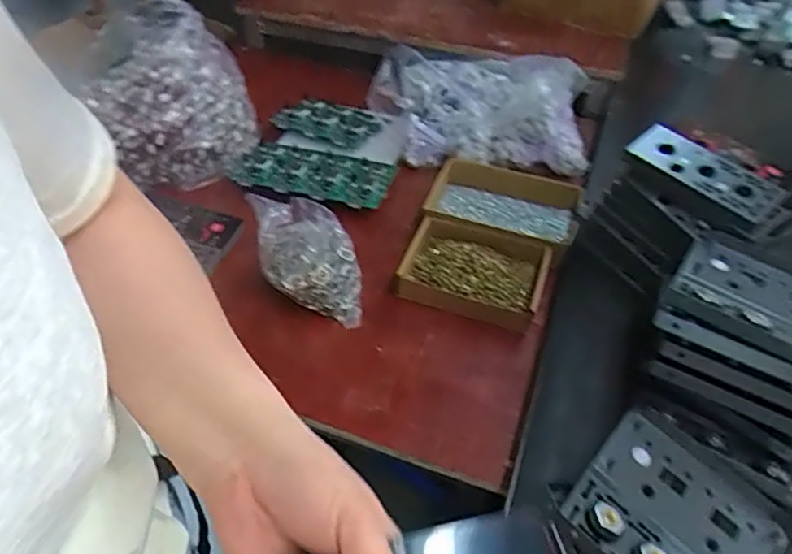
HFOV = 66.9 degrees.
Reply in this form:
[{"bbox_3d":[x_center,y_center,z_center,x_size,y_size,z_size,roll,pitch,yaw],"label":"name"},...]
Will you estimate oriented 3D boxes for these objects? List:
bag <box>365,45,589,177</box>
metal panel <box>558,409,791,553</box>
[{"bbox_3d":[0.144,-0.296,0.984,0.335,0.148,0.182,14,44,11],"label":"bag"},{"bbox_3d":[0.224,0.204,0.480,0.157,0.020,0.141,41,51,20],"label":"metal panel"}]

